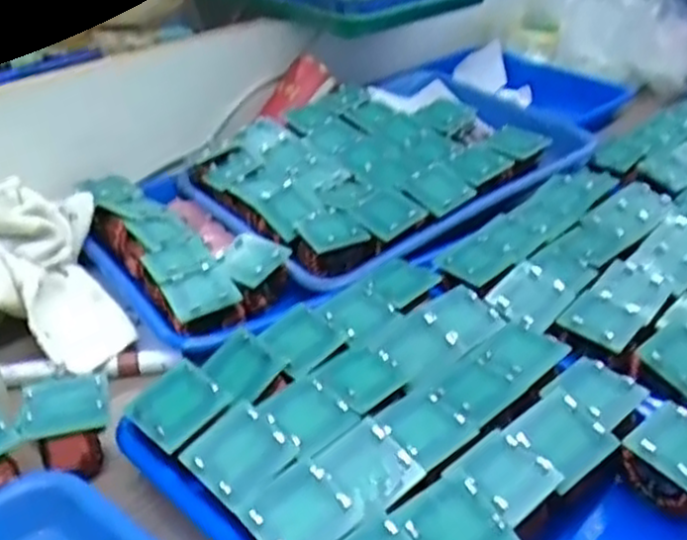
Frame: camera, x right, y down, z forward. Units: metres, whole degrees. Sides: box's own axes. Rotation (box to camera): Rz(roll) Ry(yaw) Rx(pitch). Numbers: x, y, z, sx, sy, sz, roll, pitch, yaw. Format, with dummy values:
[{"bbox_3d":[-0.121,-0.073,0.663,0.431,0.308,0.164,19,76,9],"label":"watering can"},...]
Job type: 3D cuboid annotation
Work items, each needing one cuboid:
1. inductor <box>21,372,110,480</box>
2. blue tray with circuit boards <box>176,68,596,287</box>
[{"bbox_3d":[-0.157,0.091,0.439,0.047,0.046,0.046,-9,36,-17],"label":"inductor"},{"bbox_3d":[0.049,-0.113,0.721,0.366,0.051,0.253,-26,46,-37],"label":"blue tray with circuit boards"}]

